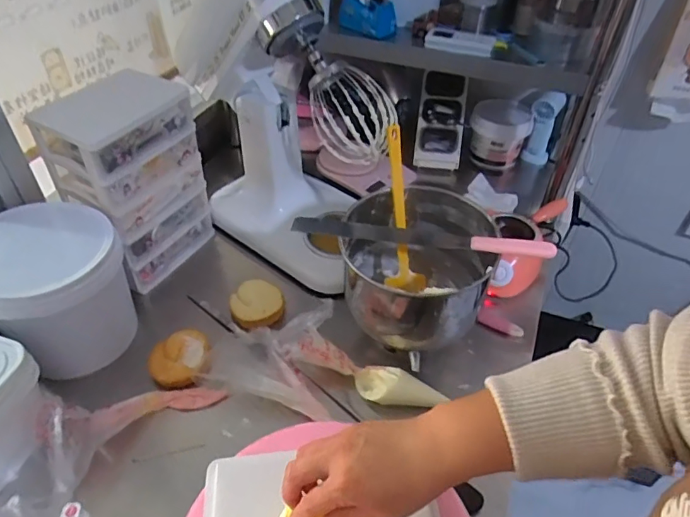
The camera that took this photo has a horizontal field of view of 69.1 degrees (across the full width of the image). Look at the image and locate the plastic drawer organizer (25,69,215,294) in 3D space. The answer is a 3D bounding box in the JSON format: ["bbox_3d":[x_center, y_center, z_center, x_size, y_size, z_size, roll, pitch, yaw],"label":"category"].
[{"bbox_3d":[-0.360,-0.130,0.859,0.137,0.313,0.202,23,47,21],"label":"plastic drawer organizer"}]

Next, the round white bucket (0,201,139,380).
[{"bbox_3d":[-0.424,0.039,0.742,0.186,0.187,0.184,1,43,-1],"label":"round white bucket"}]

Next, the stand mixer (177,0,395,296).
[{"bbox_3d":[-0.092,-0.240,0.829,0.217,0.485,0.338,-30,52,-29],"label":"stand mixer"}]

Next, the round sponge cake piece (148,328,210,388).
[{"bbox_3d":[-0.252,0.146,0.759,0.088,0.028,0.099,-10,45,-12],"label":"round sponge cake piece"}]

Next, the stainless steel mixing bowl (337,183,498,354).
[{"bbox_3d":[0.099,0.031,0.756,0.213,0.188,0.216,1,43,-1],"label":"stainless steel mixing bowl"}]

